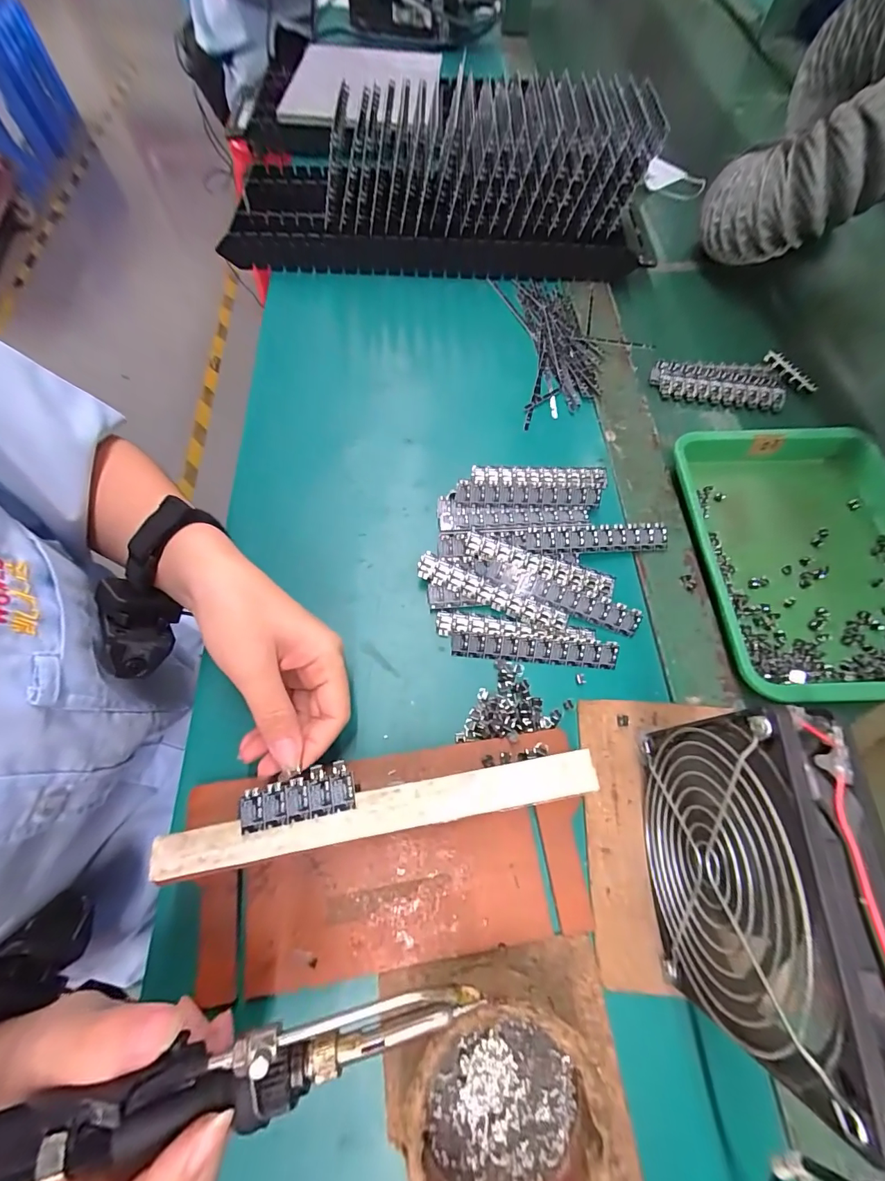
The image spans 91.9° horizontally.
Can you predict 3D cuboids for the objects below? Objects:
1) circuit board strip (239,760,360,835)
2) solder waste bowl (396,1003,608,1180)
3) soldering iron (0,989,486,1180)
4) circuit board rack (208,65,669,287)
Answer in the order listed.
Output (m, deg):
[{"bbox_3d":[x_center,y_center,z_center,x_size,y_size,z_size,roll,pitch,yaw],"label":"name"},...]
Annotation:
[{"bbox_3d":[-0.071,0.102,0.212,0.056,0.005,0.023,-13,67,-7],"label":"circuit board strip"},{"bbox_3d":[0.024,0.223,0.181,0.077,0.039,0.080,1,66,-2],"label":"solder waste bowl"},{"bbox_3d":[-0.088,0.169,0.140,0.202,0.021,0.025,-11,66,-8],"label":"soldering iron"},{"bbox_3d":[-0.001,-0.406,0.429,0.419,0.110,0.155,-3,66,-4],"label":"circuit board rack"}]

